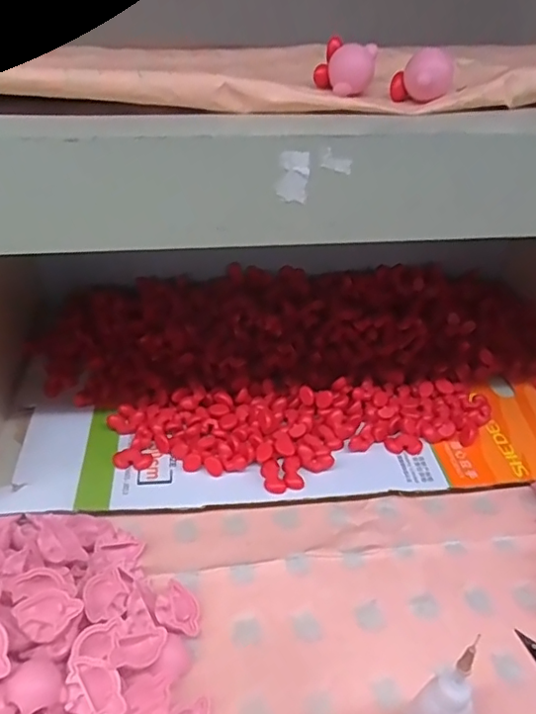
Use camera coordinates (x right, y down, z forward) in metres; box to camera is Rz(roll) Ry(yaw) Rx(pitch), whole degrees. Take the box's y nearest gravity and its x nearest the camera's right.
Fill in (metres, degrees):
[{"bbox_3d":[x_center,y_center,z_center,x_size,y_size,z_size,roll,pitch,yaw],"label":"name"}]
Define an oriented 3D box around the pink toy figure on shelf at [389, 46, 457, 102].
[{"bbox_3d":[0.094,-0.171,0.344,0.025,0.028,0.028,-15,41,-23],"label":"pink toy figure on shelf"}]

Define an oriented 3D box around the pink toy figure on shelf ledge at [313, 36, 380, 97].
[{"bbox_3d":[0.050,-0.185,0.362,0.032,0.026,0.025,25,43,26],"label":"pink toy figure on shelf ledge"}]

